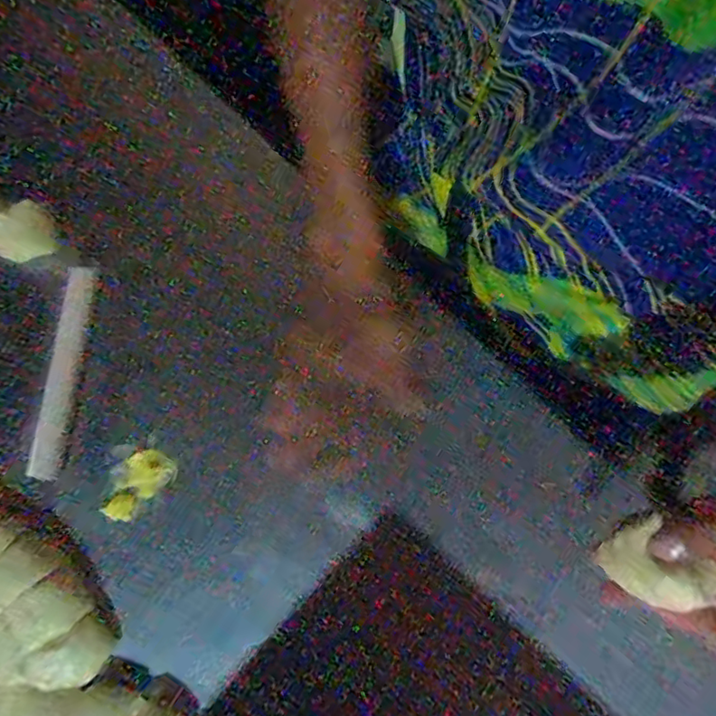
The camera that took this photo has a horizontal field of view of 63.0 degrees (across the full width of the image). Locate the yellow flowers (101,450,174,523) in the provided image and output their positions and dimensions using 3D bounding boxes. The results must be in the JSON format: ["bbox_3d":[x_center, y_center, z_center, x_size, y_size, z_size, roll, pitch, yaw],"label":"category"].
[{"bbox_3d":[-0.171,0.097,0.448,0.033,0.006,0.057,37,81,15],"label":"yellow flowers"}]

